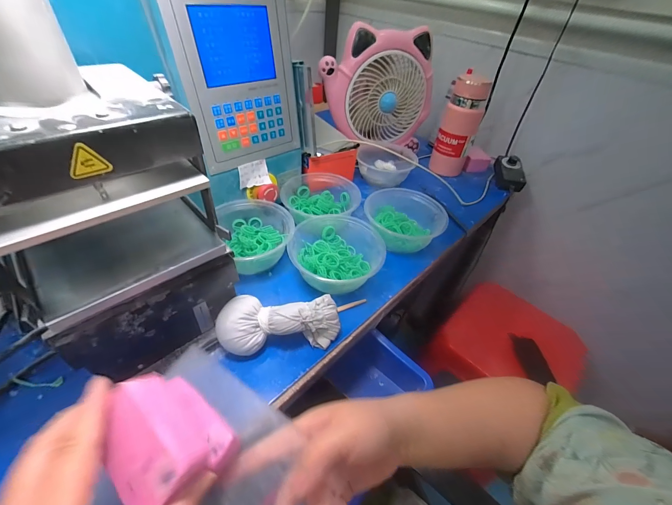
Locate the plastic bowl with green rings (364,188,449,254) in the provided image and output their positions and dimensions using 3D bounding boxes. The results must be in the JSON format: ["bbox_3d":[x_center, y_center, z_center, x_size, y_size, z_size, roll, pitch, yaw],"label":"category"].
[{"bbox_3d":[0.117,-0.058,0.508,0.133,0.053,0.117,18,45,11],"label":"plastic bowl with green rings"}]

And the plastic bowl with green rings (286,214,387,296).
[{"bbox_3d":[-0.002,0.006,0.439,0.131,0.063,0.130,4,44,-3],"label":"plastic bowl with green rings"}]

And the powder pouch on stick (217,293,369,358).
[{"bbox_3d":[-0.060,0.086,0.358,0.155,0.056,0.055,-4,45,-12],"label":"powder pouch on stick"}]

